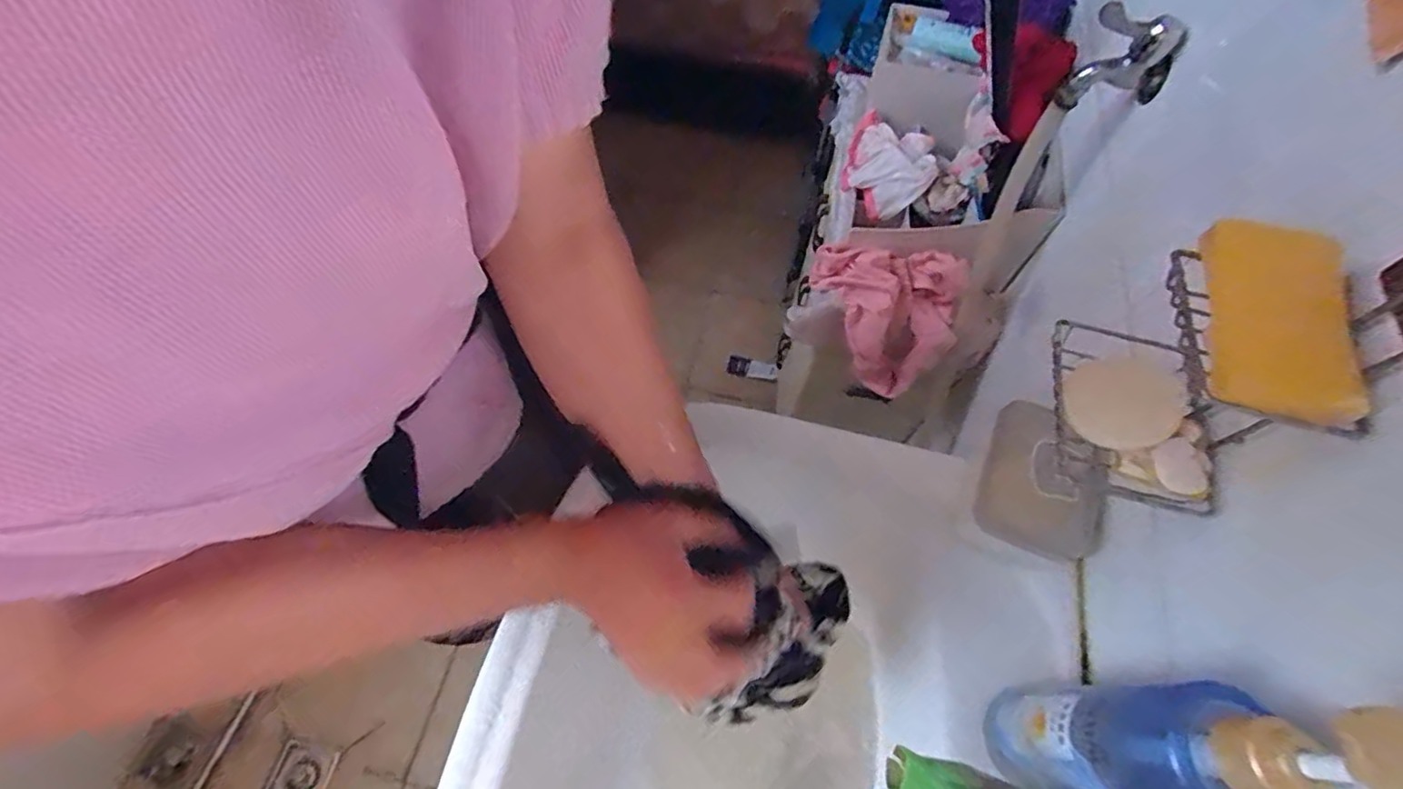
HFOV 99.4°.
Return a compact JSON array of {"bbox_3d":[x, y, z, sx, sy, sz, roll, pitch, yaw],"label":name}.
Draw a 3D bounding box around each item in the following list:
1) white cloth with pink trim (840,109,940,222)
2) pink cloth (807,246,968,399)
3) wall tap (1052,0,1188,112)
[{"bbox_3d":[0.250,-0.305,0.795,0.113,0.059,0.135,17,63,7],"label":"white cloth with pink trim"},{"bbox_3d":[0.233,-0.095,0.775,0.184,0.188,0.045,5,23,13],"label":"pink cloth"},{"bbox_3d":[0.376,-0.295,0.534,0.078,0.086,0.055,35,66,15],"label":"wall tap"}]

